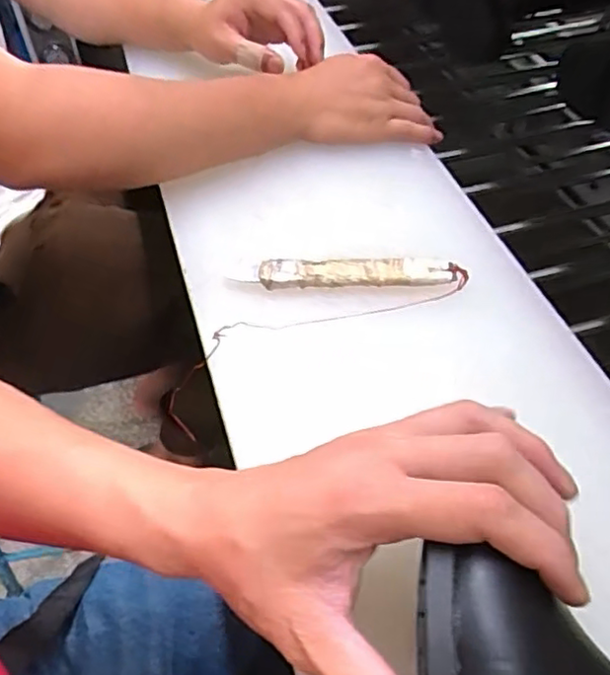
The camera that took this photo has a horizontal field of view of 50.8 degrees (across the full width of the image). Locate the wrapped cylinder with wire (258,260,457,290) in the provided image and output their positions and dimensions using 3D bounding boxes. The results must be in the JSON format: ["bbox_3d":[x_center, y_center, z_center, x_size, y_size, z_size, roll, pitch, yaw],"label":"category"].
[{"bbox_3d":[0.038,-0.048,0.467,0.139,0.011,0.022,-2,49,1],"label":"wrapped cylinder with wire"}]

